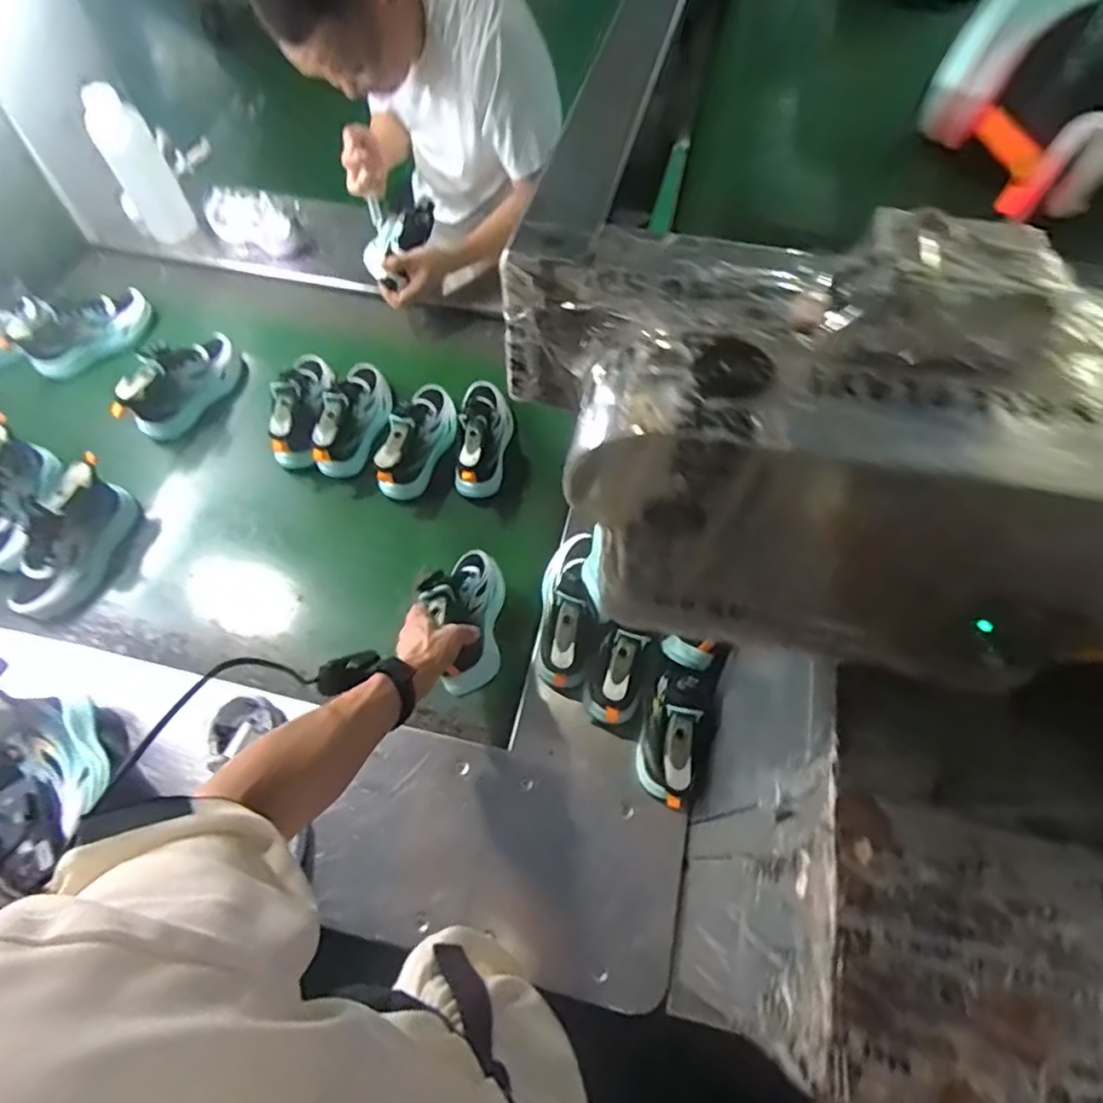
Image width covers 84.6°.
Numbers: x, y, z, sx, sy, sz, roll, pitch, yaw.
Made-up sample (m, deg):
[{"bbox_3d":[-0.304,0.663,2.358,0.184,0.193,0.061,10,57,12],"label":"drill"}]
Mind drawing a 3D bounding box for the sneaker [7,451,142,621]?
[{"bbox_3d":[-0.698,-0.012,0.888,0.091,0.104,0.227,21,65,10],"label":"sneaker"}]

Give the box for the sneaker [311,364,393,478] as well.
[{"bbox_3d":[-0.328,-0.233,1.009,0.074,0.103,0.212,7,64,4],"label":"sneaker"}]

